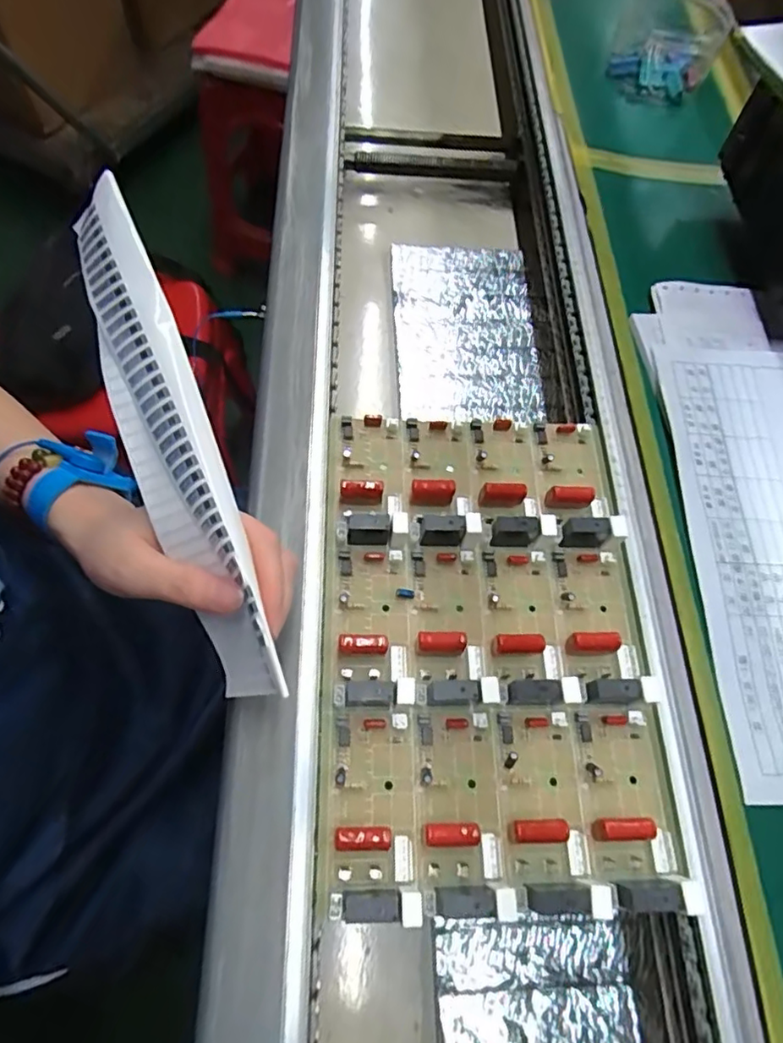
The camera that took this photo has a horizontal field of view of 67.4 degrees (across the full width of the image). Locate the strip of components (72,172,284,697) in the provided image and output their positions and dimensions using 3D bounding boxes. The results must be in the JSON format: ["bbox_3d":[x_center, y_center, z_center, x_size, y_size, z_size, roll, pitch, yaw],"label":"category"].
[{"bbox_3d":[-0.104,-0.044,0.269,0.041,0.034,0.254,-19,86,-7],"label":"strip of components"}]

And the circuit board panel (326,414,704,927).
[{"bbox_3d":[0.052,0.057,0.332,0.172,0.024,0.279,0,66,-5],"label":"circuit board panel"}]

